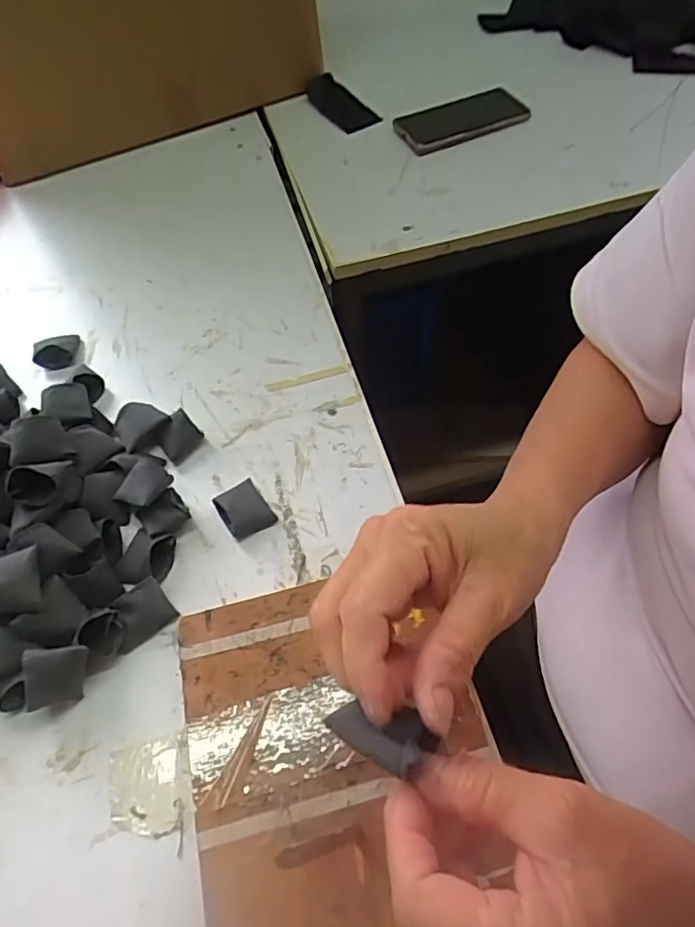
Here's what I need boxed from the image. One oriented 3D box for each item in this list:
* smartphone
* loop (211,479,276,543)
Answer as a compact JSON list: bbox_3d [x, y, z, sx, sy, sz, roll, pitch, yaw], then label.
[{"bbox_3d":[0.137,-0.424,0.711,0.162,0.011,0.071,-21,69,-11],"label":"smartphone"},{"bbox_3d":[-0.082,0.034,0.451,0.035,0.019,0.044,-29,60,-14],"label":"loop"}]

